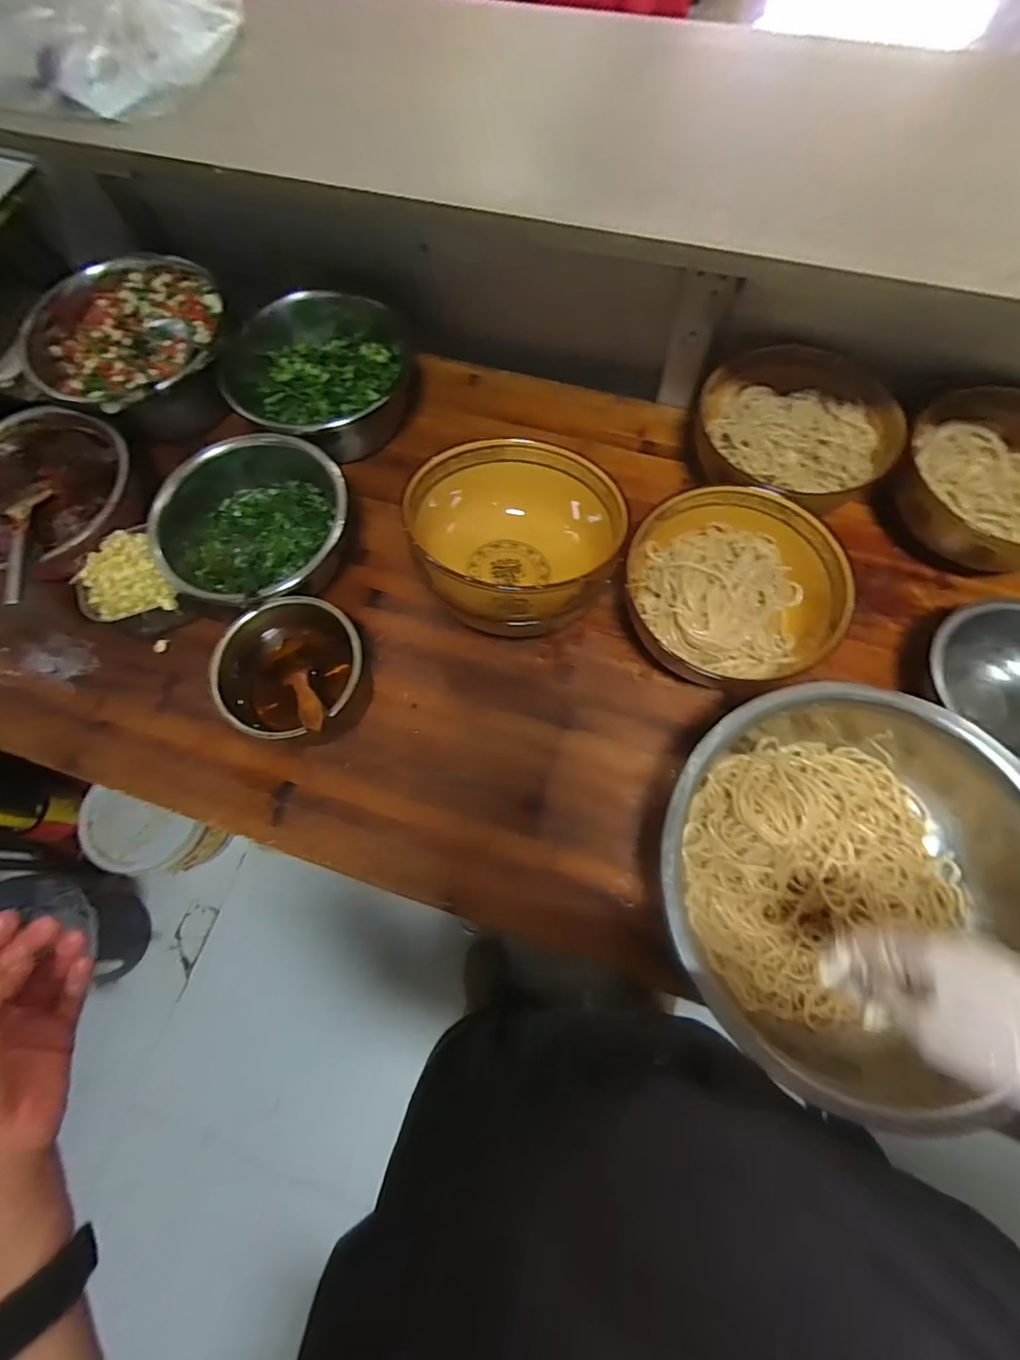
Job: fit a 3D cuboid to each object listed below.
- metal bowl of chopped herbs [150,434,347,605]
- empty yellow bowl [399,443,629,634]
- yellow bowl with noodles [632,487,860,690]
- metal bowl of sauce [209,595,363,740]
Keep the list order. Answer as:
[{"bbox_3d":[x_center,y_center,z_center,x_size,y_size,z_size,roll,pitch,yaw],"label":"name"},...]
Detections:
[{"bbox_3d":[-0.263,-0.160,0.583,0.182,0.096,0.184,-1,69,2],"label":"metal bowl of chopped herbs"},{"bbox_3d":[0.010,-0.131,0.547,0.184,0.132,0.193,-1,69,2],"label":"empty yellow bowl"},{"bbox_3d":[0.208,-0.084,0.540,0.183,0.089,0.175,-1,69,2],"label":"yellow bowl with noodles"},{"bbox_3d":[-0.199,-0.004,0.529,0.125,0.091,0.129,-1,69,2],"label":"metal bowl of sauce"}]

